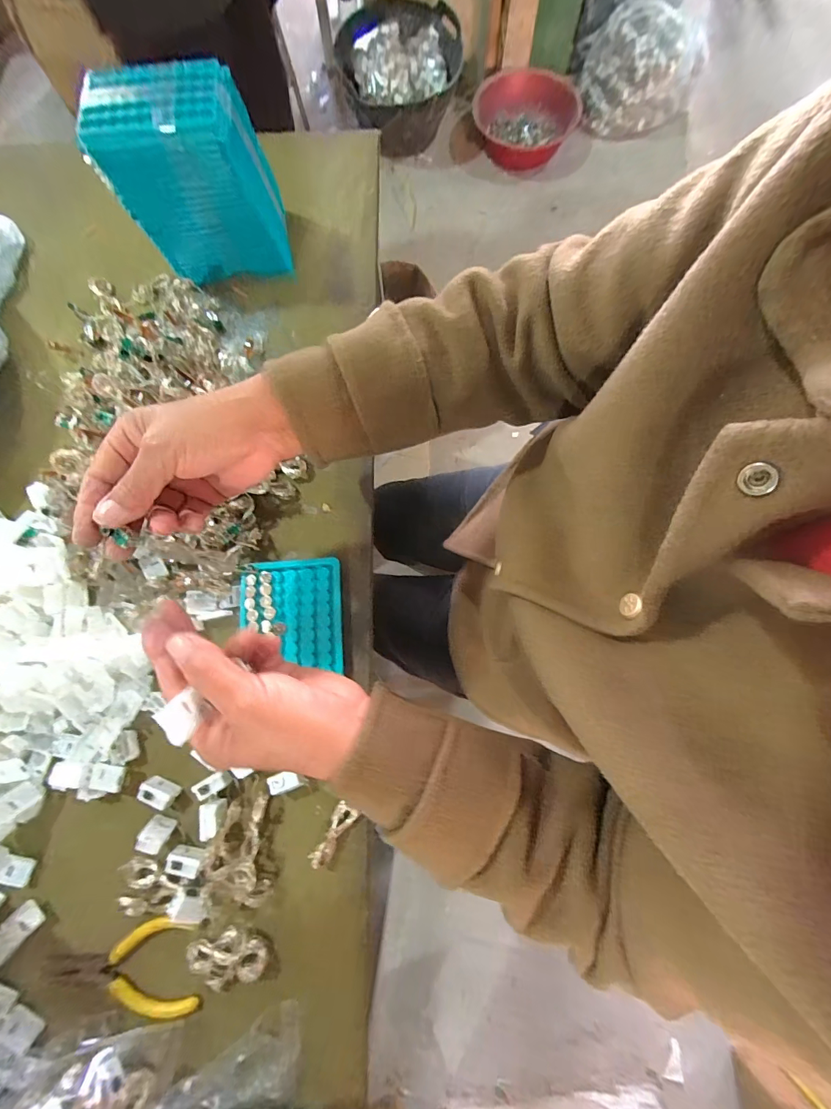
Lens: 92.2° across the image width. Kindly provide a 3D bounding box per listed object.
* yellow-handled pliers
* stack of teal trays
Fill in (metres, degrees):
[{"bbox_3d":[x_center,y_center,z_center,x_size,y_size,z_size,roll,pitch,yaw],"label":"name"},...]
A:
[{"bbox_3d":[-0.232,0.326,0.308,0.120,0.012,0.064,-8,77,-2],"label":"yellow-handled pliers"},{"bbox_3d":[-0.220,-0.379,0.415,0.144,0.142,0.077,-10,77,-2],"label":"stack of teal trays"}]

